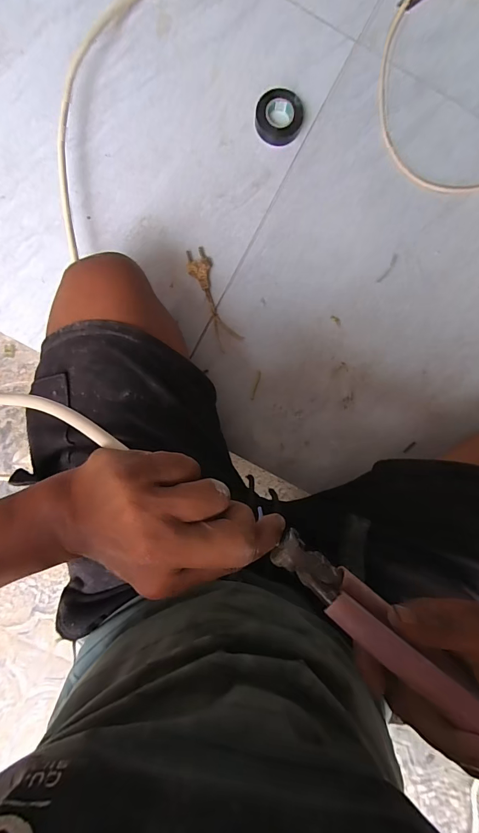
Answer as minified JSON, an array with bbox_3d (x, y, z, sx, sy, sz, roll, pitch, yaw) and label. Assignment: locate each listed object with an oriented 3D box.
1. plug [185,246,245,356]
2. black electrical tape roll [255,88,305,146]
[{"bbox_3d":[-0.037,-0.165,0.514,0.035,0.010,0.141,-24,93,-2],"label":"plug"},{"bbox_3d":[0.056,-0.415,0.512,0.065,0.022,0.059,2,91,-3],"label":"black electrical tape roll"}]

